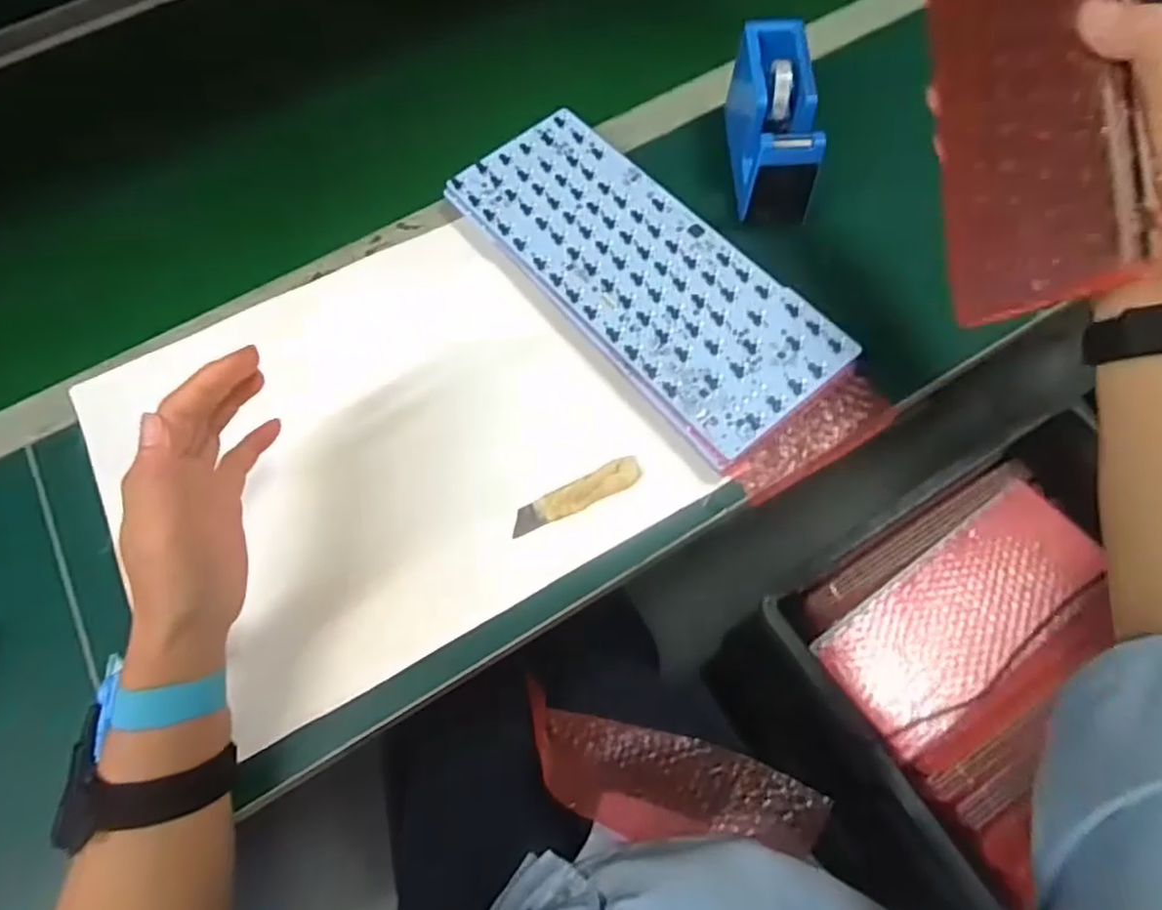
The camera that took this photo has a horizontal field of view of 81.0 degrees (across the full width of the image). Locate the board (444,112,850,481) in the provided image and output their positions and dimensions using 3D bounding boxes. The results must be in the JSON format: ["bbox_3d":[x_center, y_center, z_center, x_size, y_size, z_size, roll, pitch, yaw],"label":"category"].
[{"bbox_3d":[0.039,-0.134,0.485,0.122,0.008,0.304,-37,69,-13],"label":"board"}]

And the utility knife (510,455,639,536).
[{"bbox_3d":[-0.003,0.026,0.437,0.089,0.005,0.020,-25,67,-9],"label":"utility knife"}]

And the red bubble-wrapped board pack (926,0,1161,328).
[{"bbox_3d":[0.220,-0.213,0.345,0.025,0.103,0.276,-6,89,-13],"label":"red bubble-wrapped board pack"}]

